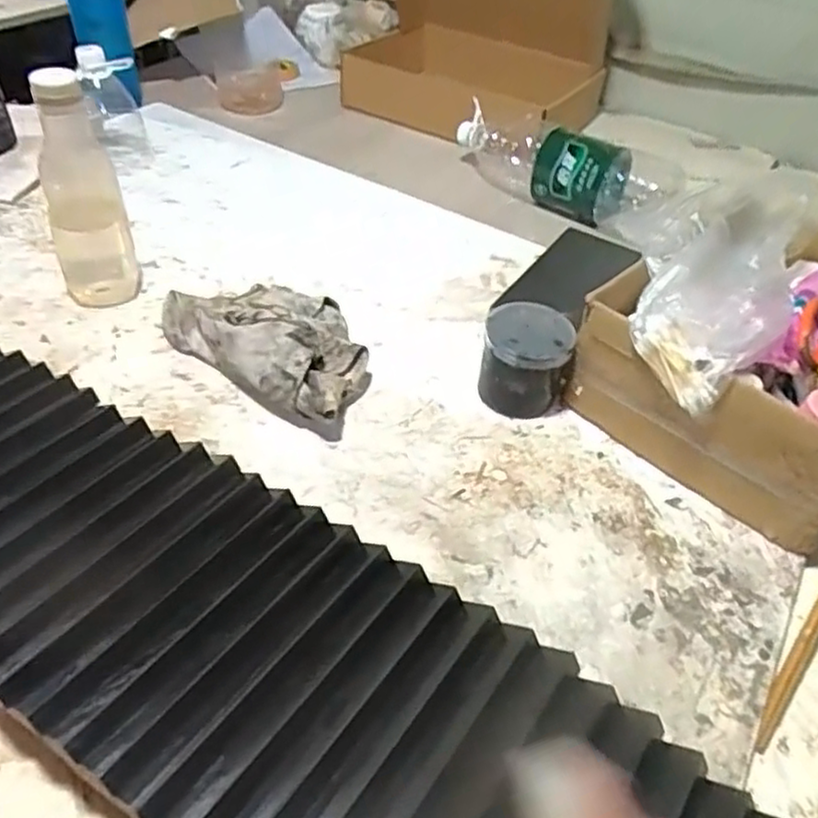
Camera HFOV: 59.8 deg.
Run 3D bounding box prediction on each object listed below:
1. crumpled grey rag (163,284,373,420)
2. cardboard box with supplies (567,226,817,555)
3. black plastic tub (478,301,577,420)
[{"bbox_3d":[-0.127,-0.076,0.691,0.239,0.057,0.136,36,51,27],"label":"crumpled grey rag"},{"bbox_3d":[0.357,-0.071,0.686,0.254,0.152,0.352,35,51,27],"label":"cardboard box with supplies"},{"bbox_3d":[0.108,-0.045,0.671,0.077,0.079,0.083,3,44,-3],"label":"black plastic tub"}]

